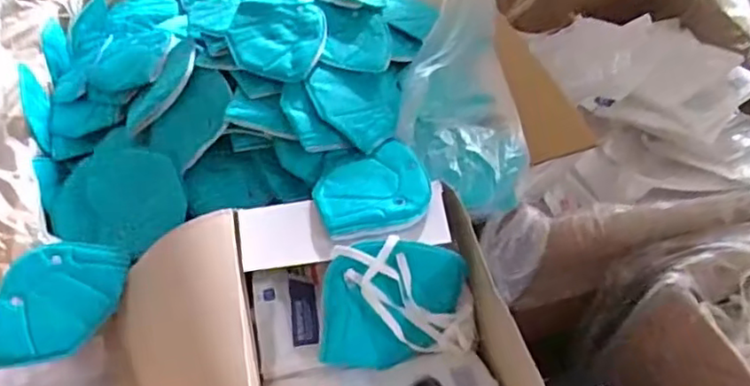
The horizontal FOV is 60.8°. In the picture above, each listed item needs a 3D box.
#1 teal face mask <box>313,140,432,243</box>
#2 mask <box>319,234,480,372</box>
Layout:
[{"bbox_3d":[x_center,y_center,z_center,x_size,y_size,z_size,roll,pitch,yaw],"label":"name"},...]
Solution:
[{"bbox_3d":[-0.002,-0.003,0.576,0.103,0.010,0.103,0,46,0],"label":"teal face mask"},{"bbox_3d":[0.022,0.090,0.535,0.132,0.100,0.023,-4,2,-9],"label":"mask"}]

